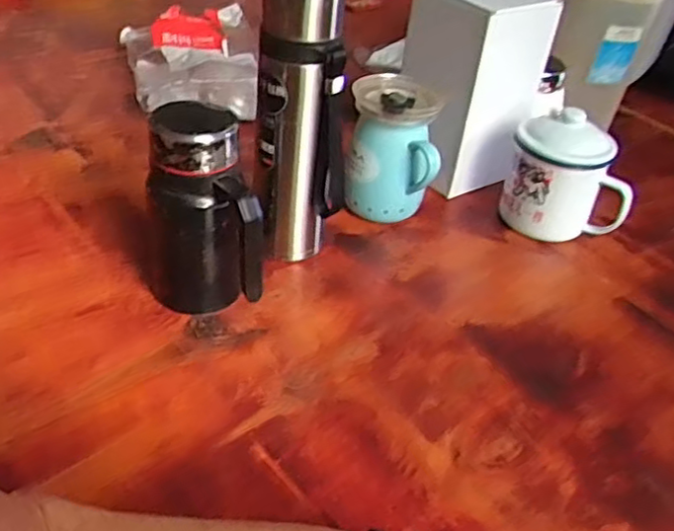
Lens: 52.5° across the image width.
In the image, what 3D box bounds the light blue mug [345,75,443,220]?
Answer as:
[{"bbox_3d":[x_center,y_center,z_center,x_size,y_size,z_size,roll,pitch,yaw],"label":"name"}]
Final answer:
[{"bbox_3d":[0.052,-0.105,0.668,0.074,0.127,0.096,3,38,-5],"label":"light blue mug"}]

